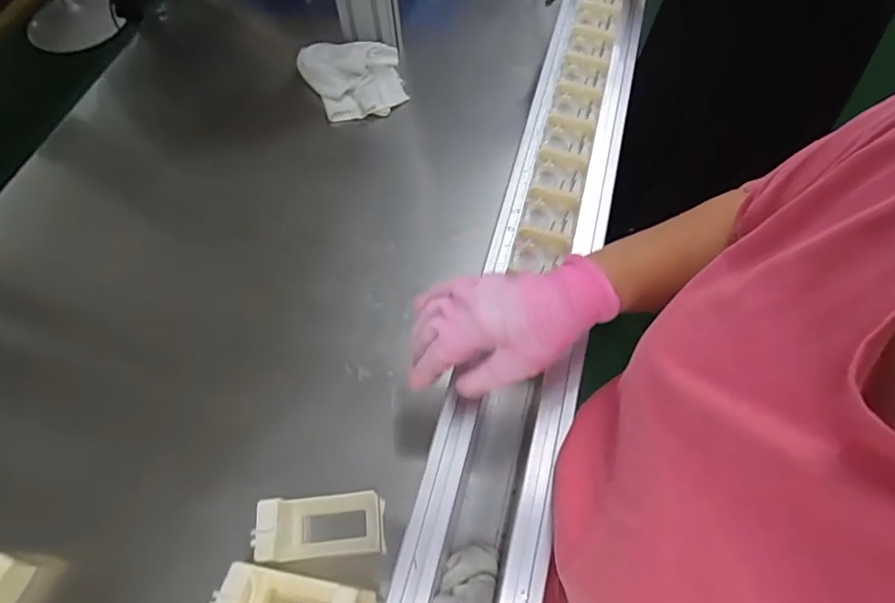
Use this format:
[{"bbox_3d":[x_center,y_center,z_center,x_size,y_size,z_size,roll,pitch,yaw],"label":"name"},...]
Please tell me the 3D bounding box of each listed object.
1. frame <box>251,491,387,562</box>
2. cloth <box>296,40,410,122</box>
[{"bbox_3d":[-0.116,0.204,0.477,0.102,0.040,0.058,-6,61,-1],"label":"frame"},{"bbox_3d":[-0.140,-0.332,0.787,0.147,0.044,0.130,-14,62,-5],"label":"cloth"}]

